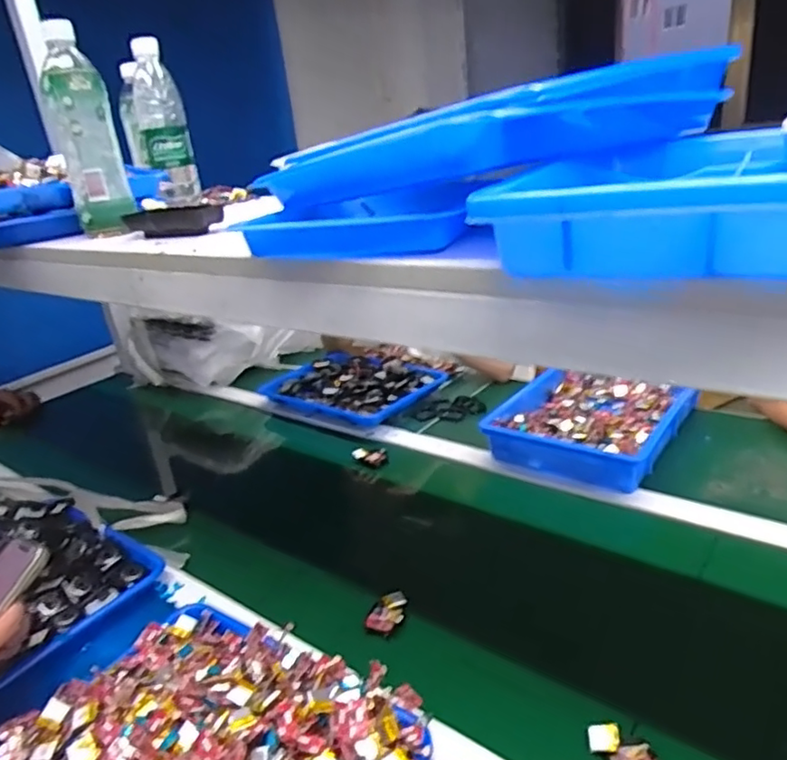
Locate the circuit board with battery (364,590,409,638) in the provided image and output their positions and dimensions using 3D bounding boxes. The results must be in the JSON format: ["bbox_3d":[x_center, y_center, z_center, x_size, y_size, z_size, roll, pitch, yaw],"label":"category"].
[{"bbox_3d":[-0.007,0.258,0.675,0.033,0.013,0.057,4,25,26],"label":"circuit board with battery"}]

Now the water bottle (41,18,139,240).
[{"bbox_3d":[-0.346,-0.278,0.681,0.060,0.220,0.067,-17,24,-21],"label":"water bottle"}]

